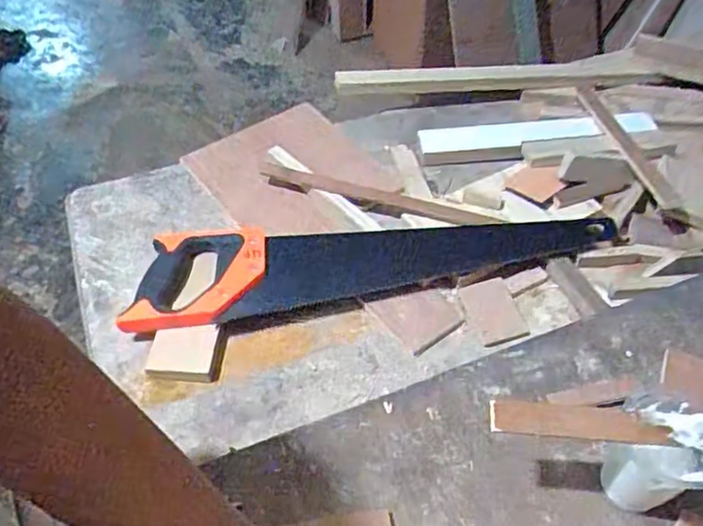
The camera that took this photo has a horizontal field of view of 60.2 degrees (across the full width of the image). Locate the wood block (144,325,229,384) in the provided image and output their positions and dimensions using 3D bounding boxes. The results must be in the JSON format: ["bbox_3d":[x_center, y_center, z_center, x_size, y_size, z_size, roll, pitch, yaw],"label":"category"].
[{"bbox_3d":[-0.165,0.090,0.608,0.072,0.020,0.056,4,50,4],"label":"wood block"}]

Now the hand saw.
[{"bbox_3d":[0.029,-0.012,0.665,0.529,0.034,0.118,-7,50,-6],"label":"hand saw"}]

